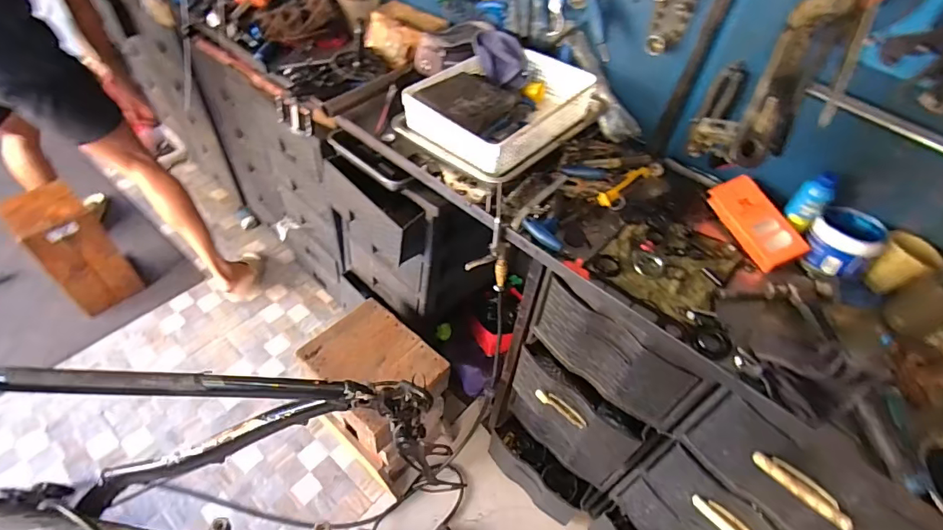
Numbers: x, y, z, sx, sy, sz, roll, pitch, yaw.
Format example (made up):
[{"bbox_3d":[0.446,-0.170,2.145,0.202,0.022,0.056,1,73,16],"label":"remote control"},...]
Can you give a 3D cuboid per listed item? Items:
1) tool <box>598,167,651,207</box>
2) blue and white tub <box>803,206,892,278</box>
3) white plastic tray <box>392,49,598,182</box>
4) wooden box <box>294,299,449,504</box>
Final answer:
[{"bbox_3d":[0.292,-0.152,0.889,0.128,0.033,0.027,-29,58,-27],"label":"tool"},{"bbox_3d":[0.655,-0.039,0.825,0.105,0.072,0.107,-27,57,-26],"label":"blue and white tub"},{"bbox_3d":[0.058,-0.323,0.933,0.260,0.079,0.349,36,55,23],"label":"white plastic tray"},{"bbox_3d":[-0.261,0.364,1.308,0.315,0.391,0.247,37,55,23],"label":"wooden box"}]

